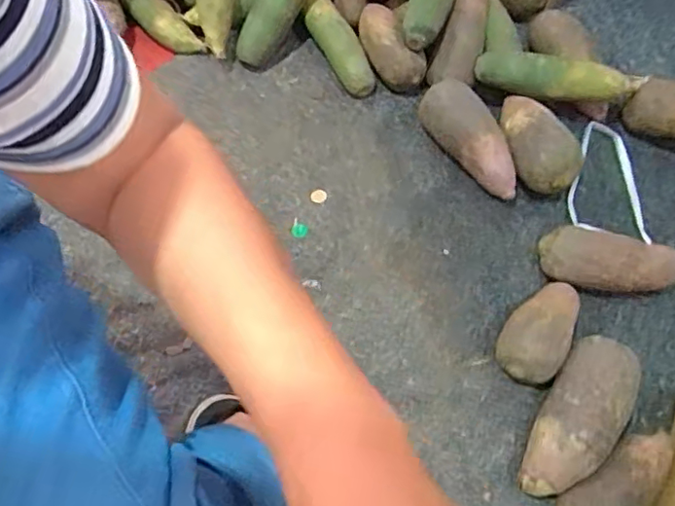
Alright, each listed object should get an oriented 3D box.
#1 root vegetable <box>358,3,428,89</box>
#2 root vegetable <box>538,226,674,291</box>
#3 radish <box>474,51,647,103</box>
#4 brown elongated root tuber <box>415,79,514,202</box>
[{"bbox_3d":[0.071,-0.289,0.782,0.054,0.064,0.125,-28,83,-13],"label":"root vegetable"},{"bbox_3d":[0.332,0.012,0.687,0.174,0.053,0.064,9,66,0],"label":"root vegetable"},{"bbox_3d":[0.294,-0.232,0.760,0.212,0.060,0.043,12,66,2],"label":"radish"},{"bbox_3d":[0.178,-0.149,0.746,0.059,0.063,0.176,-35,87,-16],"label":"brown elongated root tuber"}]

